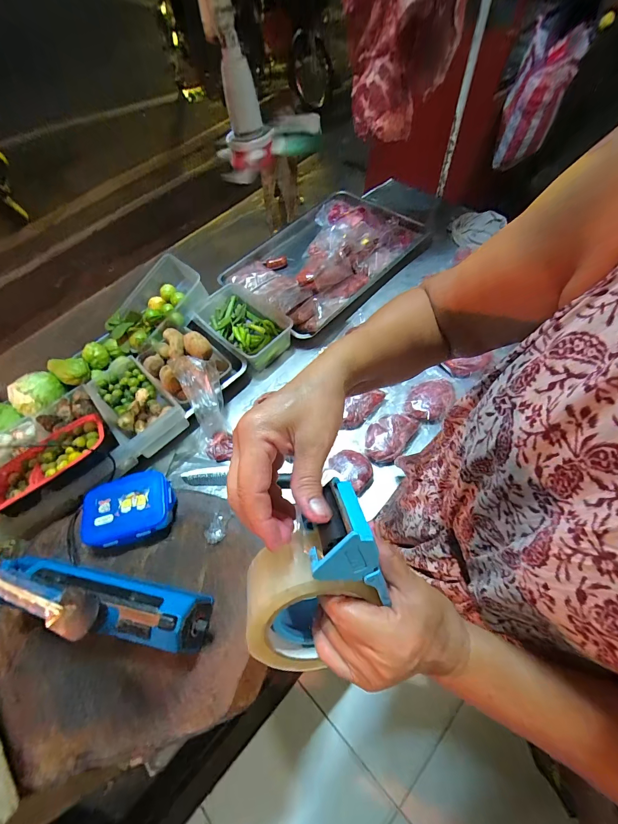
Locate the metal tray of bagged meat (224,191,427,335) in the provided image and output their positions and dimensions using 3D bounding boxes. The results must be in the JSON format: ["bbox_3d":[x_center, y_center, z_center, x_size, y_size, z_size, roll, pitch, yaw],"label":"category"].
[{"bbox_3d":[0.048,-0.487,0.990,0.408,0.089,0.568,38,69,21],"label":"metal tray of bagged meat"}]

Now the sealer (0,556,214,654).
[{"bbox_3d":[-0.289,0.248,0.419,0.282,0.208,0.064,8,62,8],"label":"sealer"}]

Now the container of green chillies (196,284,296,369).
[{"bbox_3d":[-0.179,-0.234,0.873,0.162,0.069,0.264,-42,67,-18],"label":"container of green chillies"}]

